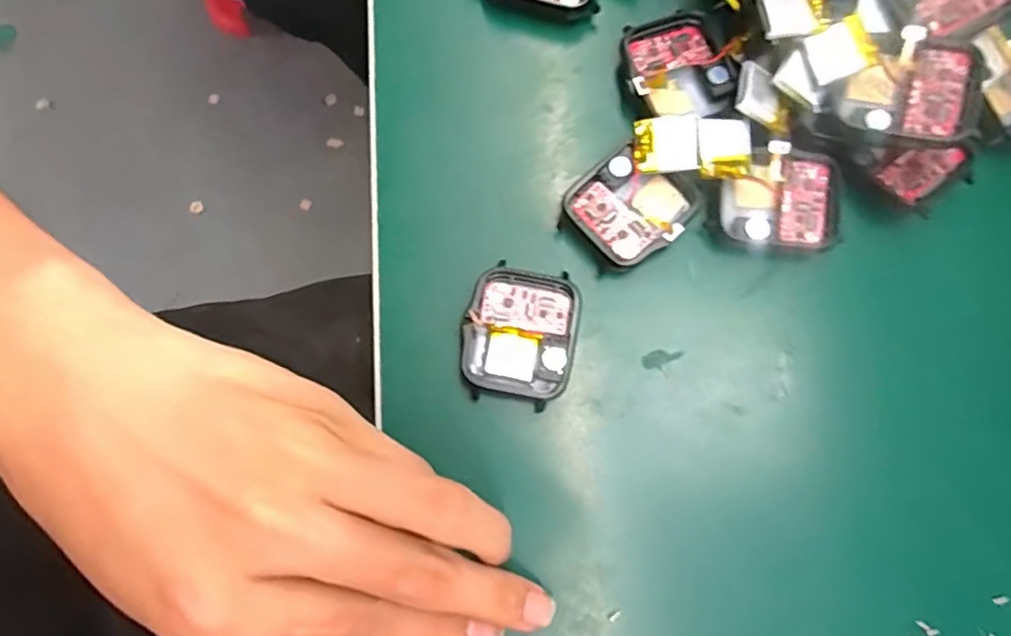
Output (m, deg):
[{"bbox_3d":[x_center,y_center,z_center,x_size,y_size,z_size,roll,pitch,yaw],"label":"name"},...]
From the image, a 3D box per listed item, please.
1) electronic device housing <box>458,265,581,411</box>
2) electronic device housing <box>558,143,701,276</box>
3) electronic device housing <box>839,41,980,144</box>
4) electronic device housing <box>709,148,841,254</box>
[{"bbox_3d":[0.005,0.006,0.214,0.038,0.008,0.045,12,78,2],"label":"electronic device housing"},{"bbox_3d":[0.045,-0.040,0.223,0.043,0.013,0.037,-39,81,-8],"label":"electronic device housing"},{"bbox_3d":[0.137,-0.076,0.210,0.039,0.008,0.034,3,81,16],"label":"electronic device housing"},{"bbox_3d":[0.097,-0.042,0.224,0.044,0.011,0.034,7,78,1],"label":"electronic device housing"}]

